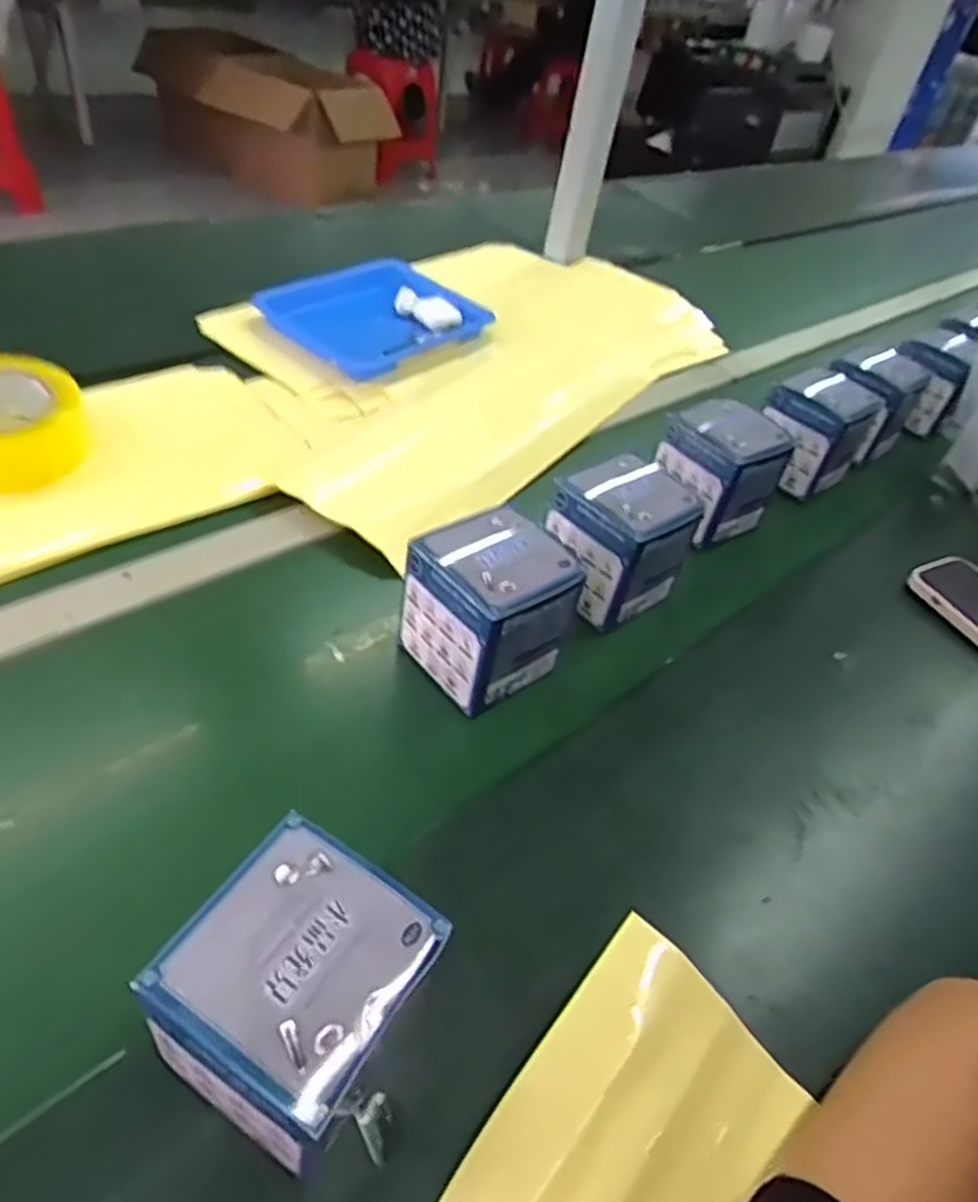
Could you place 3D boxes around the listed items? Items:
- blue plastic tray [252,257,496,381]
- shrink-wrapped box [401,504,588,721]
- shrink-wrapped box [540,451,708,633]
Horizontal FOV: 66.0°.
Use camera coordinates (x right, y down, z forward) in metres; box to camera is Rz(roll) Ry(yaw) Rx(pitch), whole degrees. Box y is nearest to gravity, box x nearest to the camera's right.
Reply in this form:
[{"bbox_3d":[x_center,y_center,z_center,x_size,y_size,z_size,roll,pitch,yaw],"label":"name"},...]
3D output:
[{"bbox_3d":[-0.127,-0.320,0.826,0.181,0.027,0.202,36,53,25],"label":"blue plastic tray"},{"bbox_3d":[0.001,0.002,0.477,0.085,0.093,0.084,-29,56,-30],"label":"shrink-wrapped box"},{"bbox_3d":[0.095,-0.048,0.552,0.087,0.089,0.086,38,53,26],"label":"shrink-wrapped box"}]

